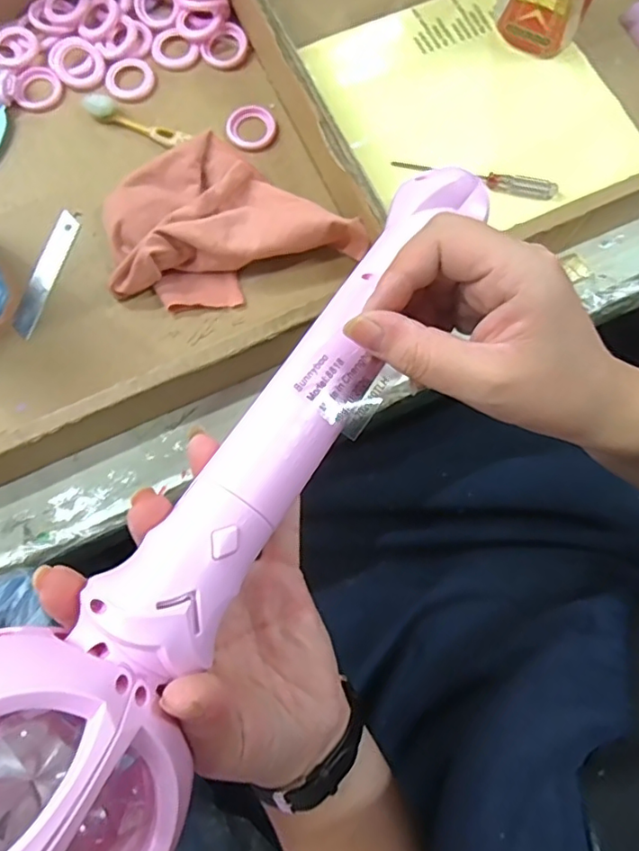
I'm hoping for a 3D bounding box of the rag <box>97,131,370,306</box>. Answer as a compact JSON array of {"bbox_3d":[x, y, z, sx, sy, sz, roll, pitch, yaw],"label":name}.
[{"bbox_3d":[-0.071,-0.150,0.405,0.164,0.040,0.125,-22,79,-5],"label":"rag"}]

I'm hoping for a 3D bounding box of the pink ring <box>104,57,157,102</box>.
[{"bbox_3d":[-0.149,-0.273,0.450,0.039,0.004,0.037,0,78,0],"label":"pink ring"}]

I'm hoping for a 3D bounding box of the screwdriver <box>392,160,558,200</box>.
[{"bbox_3d":[0.116,-0.186,0.427,0.121,0.014,0.009,12,78,2],"label":"screwdriver"}]

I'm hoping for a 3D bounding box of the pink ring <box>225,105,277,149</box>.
[{"bbox_3d":[-0.052,-0.230,0.439,0.038,0.006,0.034,2,78,0],"label":"pink ring"}]

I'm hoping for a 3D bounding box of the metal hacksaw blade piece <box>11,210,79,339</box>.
[{"bbox_3d":[-0.203,-0.111,0.420,0.022,0.007,0.097,13,78,17],"label":"metal hacksaw blade piece"}]

